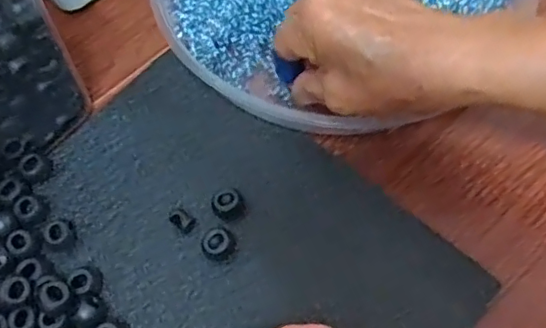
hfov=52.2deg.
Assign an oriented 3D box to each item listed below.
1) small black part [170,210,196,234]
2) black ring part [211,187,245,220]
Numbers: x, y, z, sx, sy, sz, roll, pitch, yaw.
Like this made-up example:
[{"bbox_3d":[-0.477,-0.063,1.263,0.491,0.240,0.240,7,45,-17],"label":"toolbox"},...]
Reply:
[{"bbox_3d":[-0.051,0.032,0.316,0.013,0.010,0.010,36,76,21],"label":"small black part"},{"bbox_3d":[-0.025,0.023,0.315,0.017,0.013,0.014,-24,65,-2],"label":"black ring part"}]

